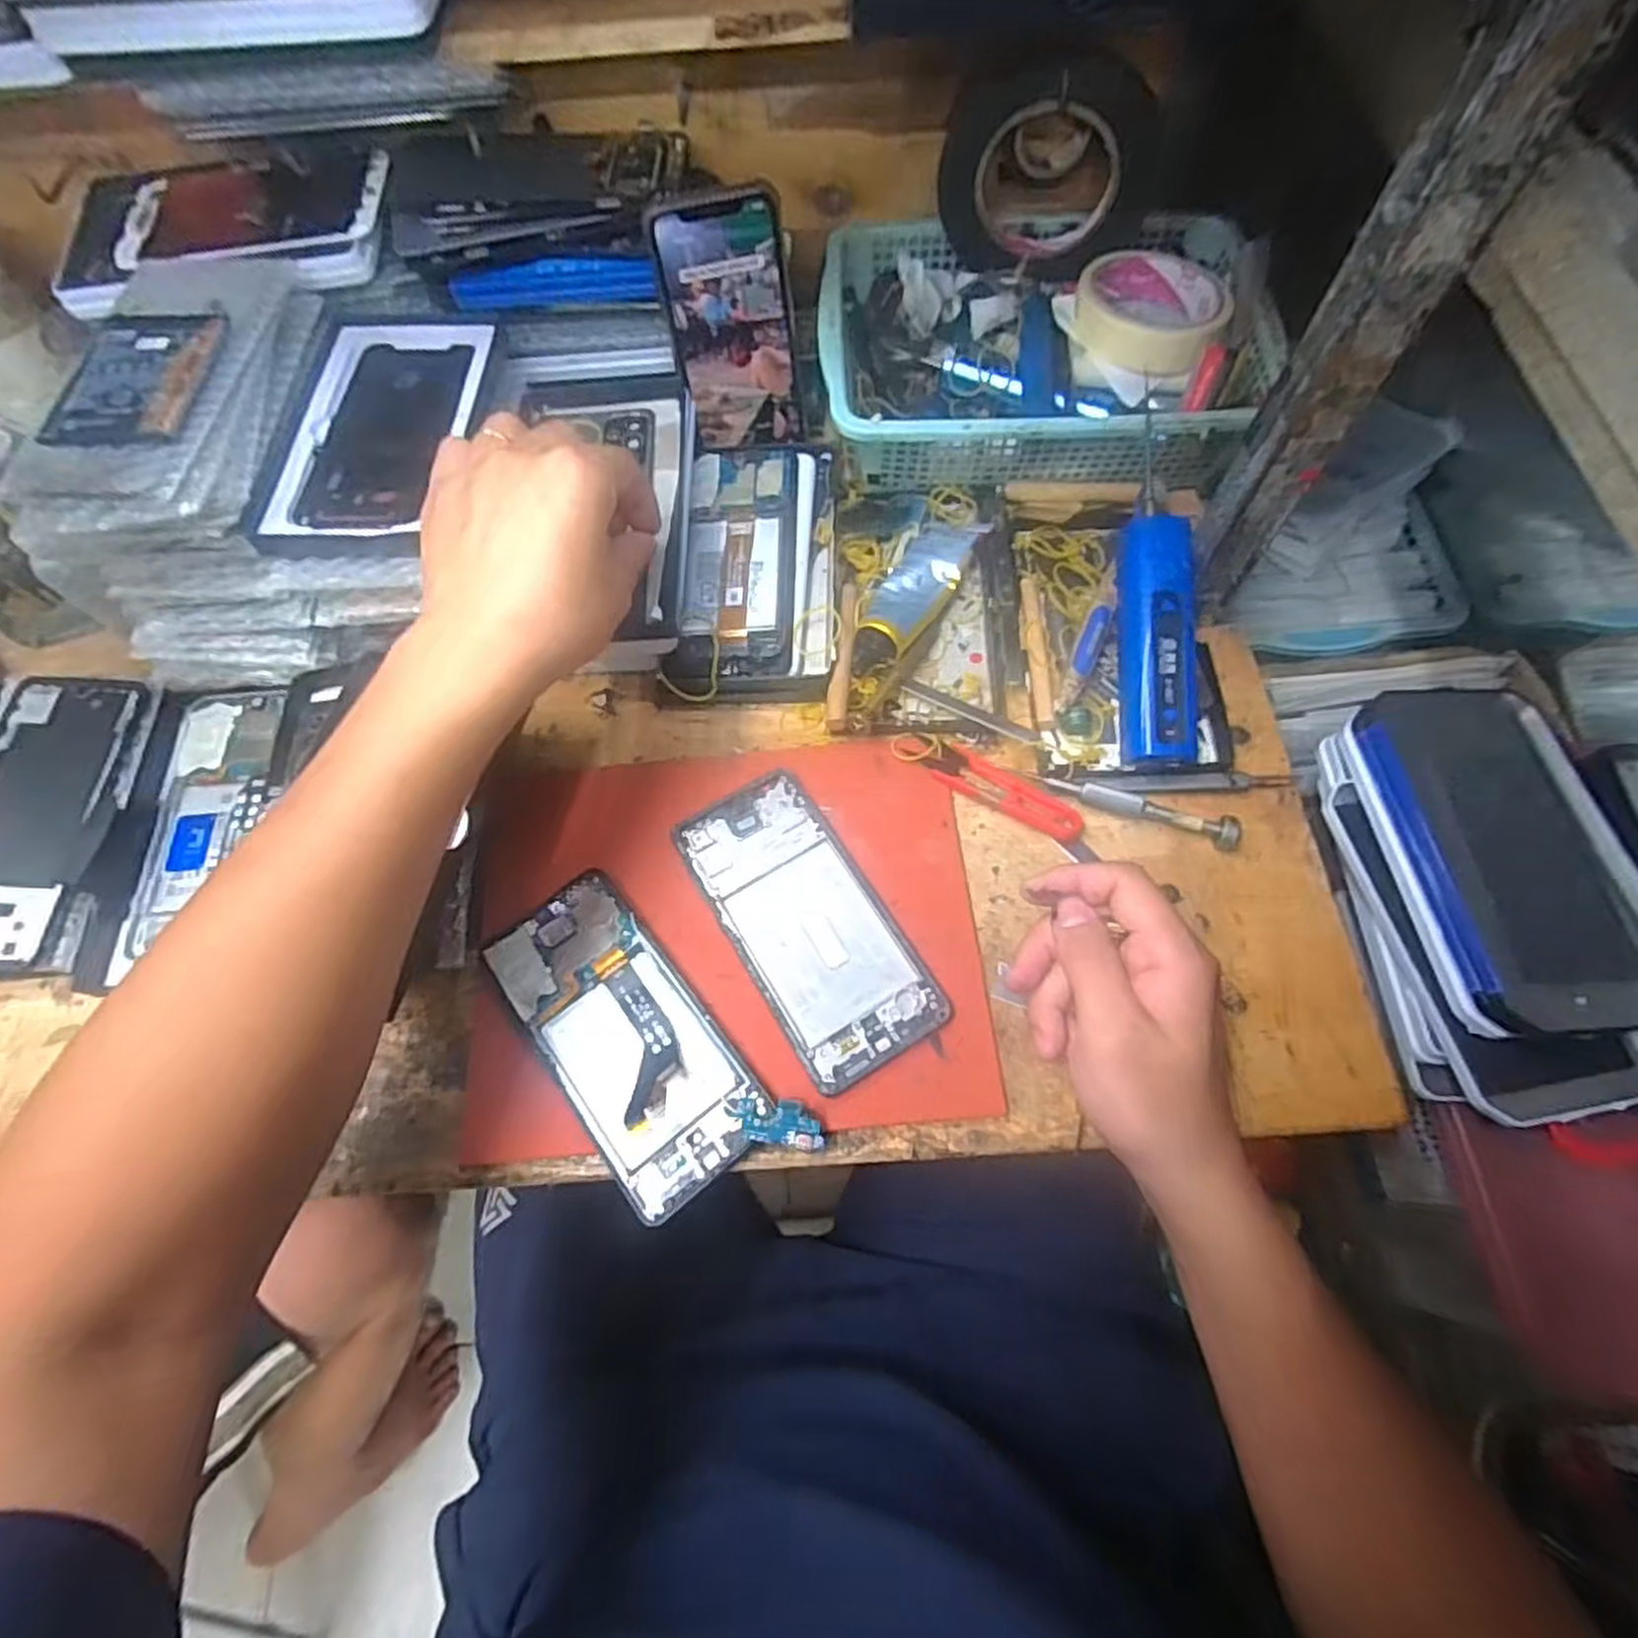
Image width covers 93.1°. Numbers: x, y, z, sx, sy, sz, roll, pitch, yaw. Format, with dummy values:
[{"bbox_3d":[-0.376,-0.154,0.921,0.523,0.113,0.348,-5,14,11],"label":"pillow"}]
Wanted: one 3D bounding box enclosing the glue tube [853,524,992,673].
[{"bbox_3d":[0.058,-0.138,0.464,0.040,0.021,0.125,25,70,12],"label":"glue tube"}]

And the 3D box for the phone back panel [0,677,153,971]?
[{"bbox_3d":[-0.421,-0.003,0.415,0.084,0.012,0.162,0,69,-1],"label":"phone back panel"}]

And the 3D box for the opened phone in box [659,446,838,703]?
[{"bbox_3d":[-0.038,-0.151,0.470,0.095,0.025,0.171,1,67,2],"label":"opened phone in box"}]

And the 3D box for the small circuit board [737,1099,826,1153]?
[{"bbox_3d":[-0.017,0.138,0.354,0.041,0.006,0.020,7,62,10],"label":"small circuit board"}]

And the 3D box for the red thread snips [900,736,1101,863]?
[{"bbox_3d":[0.100,-0.016,0.427,0.114,0.010,0.024,31,71,14],"label":"red thread snips"}]

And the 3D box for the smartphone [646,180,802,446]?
[{"bbox_3d":[-0.050,-0.296,0.471,0.073,0.137,0.006,-13,49,-1],"label":"smartphone"}]

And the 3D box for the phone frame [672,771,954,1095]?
[{"bbox_3d":[-0.007,0.052,0.403,0.072,0.013,0.163,-30,69,-10],"label":"phone frame"}]

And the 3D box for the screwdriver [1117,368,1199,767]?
[{"bbox_3d":[0.182,-0.120,0.420,0.031,0.031,0.181,-2,89,-1],"label":"screwdriver"}]

